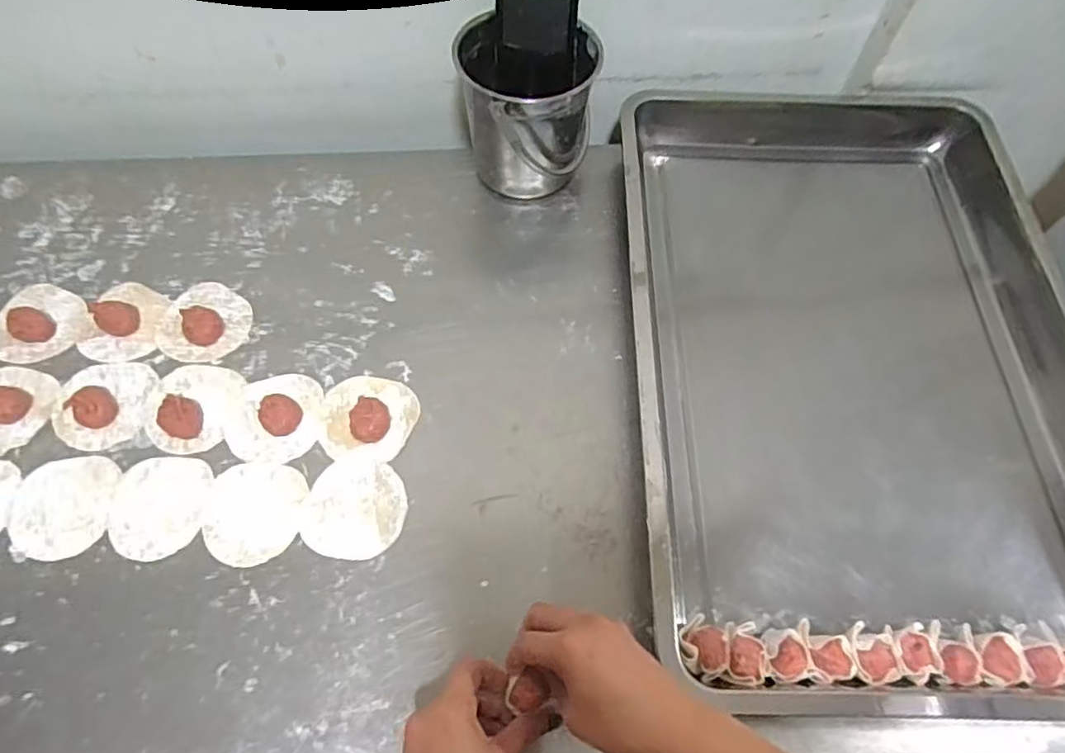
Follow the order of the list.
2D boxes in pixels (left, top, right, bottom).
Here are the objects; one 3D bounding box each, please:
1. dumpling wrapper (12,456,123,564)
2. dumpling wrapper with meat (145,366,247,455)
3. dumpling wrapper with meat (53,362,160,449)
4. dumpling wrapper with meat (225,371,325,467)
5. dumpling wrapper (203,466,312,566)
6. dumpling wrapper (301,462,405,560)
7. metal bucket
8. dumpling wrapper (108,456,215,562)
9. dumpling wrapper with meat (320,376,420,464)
[{"bbox_3d":[-0.374,0.102,0.500,0.077,0.004,0.082,1,63,-2],"label":"dumpling wrapper"},{"bbox_3d":[-0.294,0.023,0.539,0.072,0.018,0.081,9,63,2],"label":"dumpling wrapper with meat"},{"bbox_3d":[-0.370,0.022,0.539,0.081,0.011,0.081,1,63,-2],"label":"dumpling wrapper with meat"},{"bbox_3d":[-0.221,0.032,0.535,0.076,0.016,0.081,1,63,-2],"label":"dumpling wrapper with meat"},{"bbox_3d":[-0.221,0.108,0.502,0.075,0.004,0.080,4,63,0],"label":"dumpling wrapper"},{"bbox_3d":[-0.141,0.105,0.504,0.077,0.004,0.077,1,63,-2],"label":"dumpling wrapper"},{"bbox_3d":[-0.004,-0.265,0.638,0.124,0.133,0.124,1,63,-2],"label":"metal bucket"},{"bbox_3d":[-0.298,0.102,0.501,0.074,0.004,0.082,5,62,0],"label":"dumpling wrapper"},{"bbox_3d":[-0.140,0.033,0.535,0.078,0.017,0.078,2,63,-2],"label":"dumpling wrapper with meat"}]

